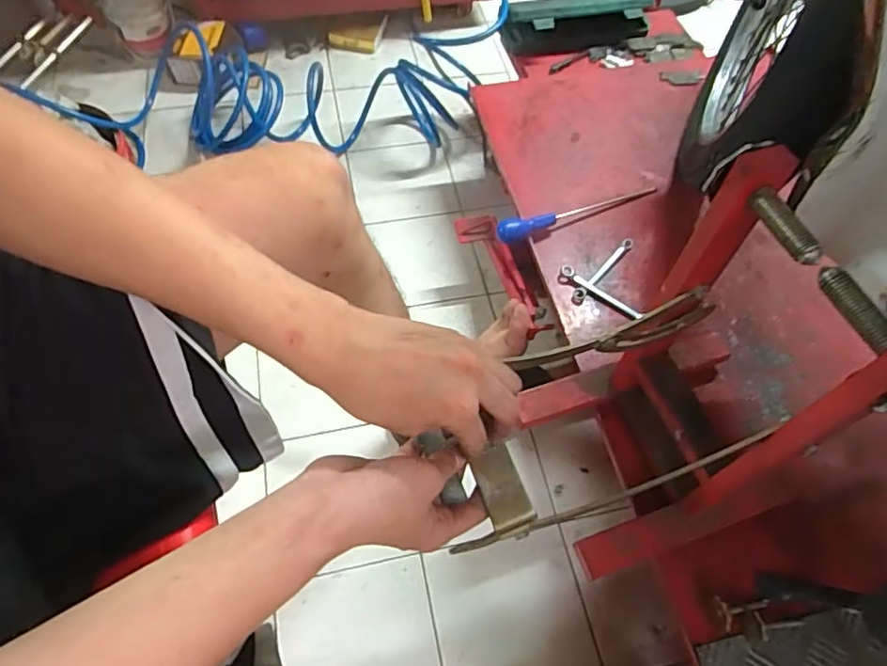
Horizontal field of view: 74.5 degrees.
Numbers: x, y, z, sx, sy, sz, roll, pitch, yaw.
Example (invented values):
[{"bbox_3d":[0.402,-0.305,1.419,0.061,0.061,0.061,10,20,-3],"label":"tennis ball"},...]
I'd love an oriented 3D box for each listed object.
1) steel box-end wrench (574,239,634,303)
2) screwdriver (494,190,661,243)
[{"bbox_3d":[0.230,-0.091,0.835,0.015,0.016,0.131,39,65,19],"label":"steel box-end wrench"},{"bbox_3d":[0.202,-0.181,0.862,0.270,0.029,0.028,-19,62,-13],"label":"screwdriver"}]

